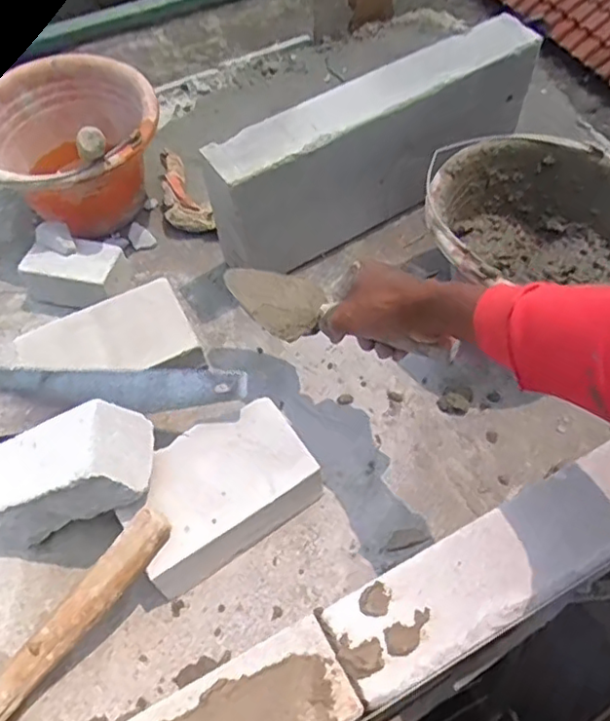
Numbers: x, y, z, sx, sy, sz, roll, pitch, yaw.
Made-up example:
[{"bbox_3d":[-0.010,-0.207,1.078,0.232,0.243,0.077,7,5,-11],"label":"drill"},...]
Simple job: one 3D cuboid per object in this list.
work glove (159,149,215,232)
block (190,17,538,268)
[{"bbox_3d":[-0.186,-0.249,0.949,0.069,0.039,0.164,-23,61,-11],"label":"work glove"},{"bbox_3d":[0.088,-0.268,0.846,0.470,0.209,0.098,-27,62,-13],"label":"block"}]

